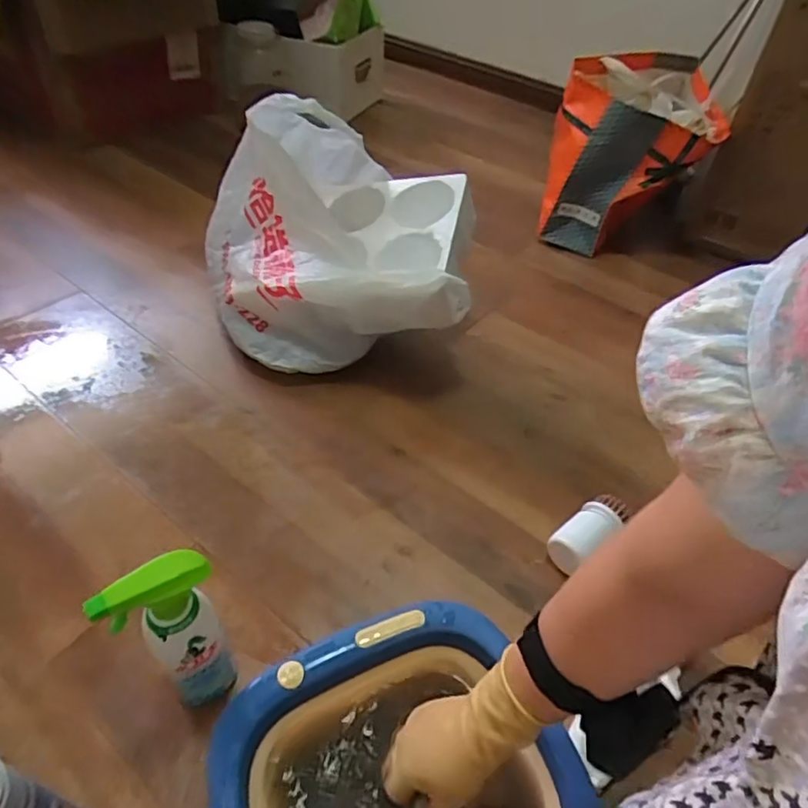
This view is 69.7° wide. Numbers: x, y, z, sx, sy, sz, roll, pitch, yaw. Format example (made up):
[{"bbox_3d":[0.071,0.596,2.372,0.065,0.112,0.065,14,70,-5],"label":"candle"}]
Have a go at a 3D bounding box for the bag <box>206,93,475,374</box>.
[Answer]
[{"bbox_3d":[-0.119,-0.275,0.953,0.451,0.296,0.321,1,48,-3],"label":"bag"}]

